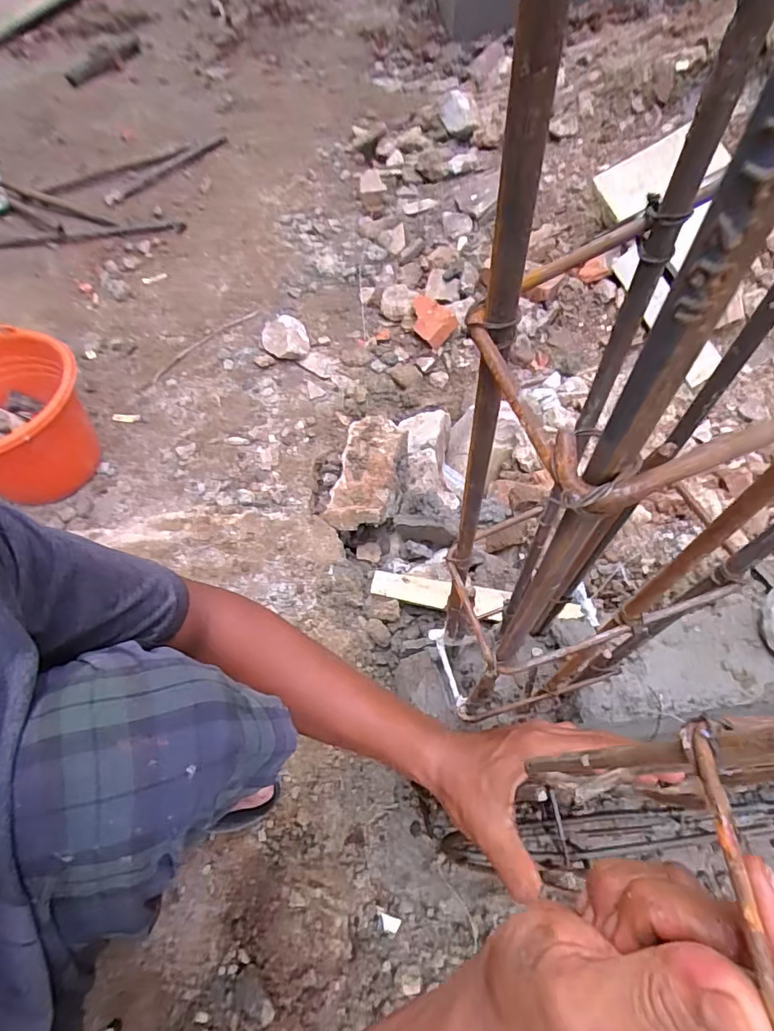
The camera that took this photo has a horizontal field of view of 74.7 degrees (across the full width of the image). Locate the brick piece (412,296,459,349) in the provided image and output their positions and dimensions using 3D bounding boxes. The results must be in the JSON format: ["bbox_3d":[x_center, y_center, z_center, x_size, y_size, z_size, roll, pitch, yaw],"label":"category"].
[{"bbox_3d":[0.096,-0.428,1.111,0.079,0.044,0.127,-44,69,13],"label":"brick piece"}]

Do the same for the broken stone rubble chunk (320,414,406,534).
[{"bbox_3d":[-0.031,-0.066,0.895,0.114,0.079,0.214,13,61,8],"label":"broken stone rubble chunk"}]

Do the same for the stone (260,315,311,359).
[{"bbox_3d":[-0.219,-0.380,1.089,0.097,0.050,0.097,-14,60,-7],"label":"stone"}]

